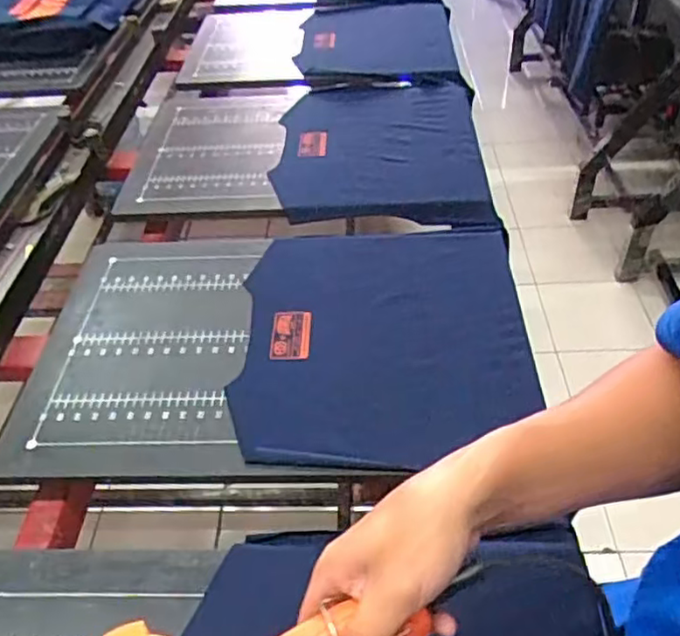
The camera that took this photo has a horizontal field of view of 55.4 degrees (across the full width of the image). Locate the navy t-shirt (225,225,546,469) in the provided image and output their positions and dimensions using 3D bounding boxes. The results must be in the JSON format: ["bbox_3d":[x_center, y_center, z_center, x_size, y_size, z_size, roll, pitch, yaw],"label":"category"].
[{"bbox_3d":[0.056,0.011,0.809,0.345,0.022,0.400,-2,43,3],"label":"navy t-shirt"}]

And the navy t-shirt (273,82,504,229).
[{"bbox_3d":[0.069,-0.296,1.126,0.342,0.023,0.447,-1,44,5],"label":"navy t-shirt"}]

